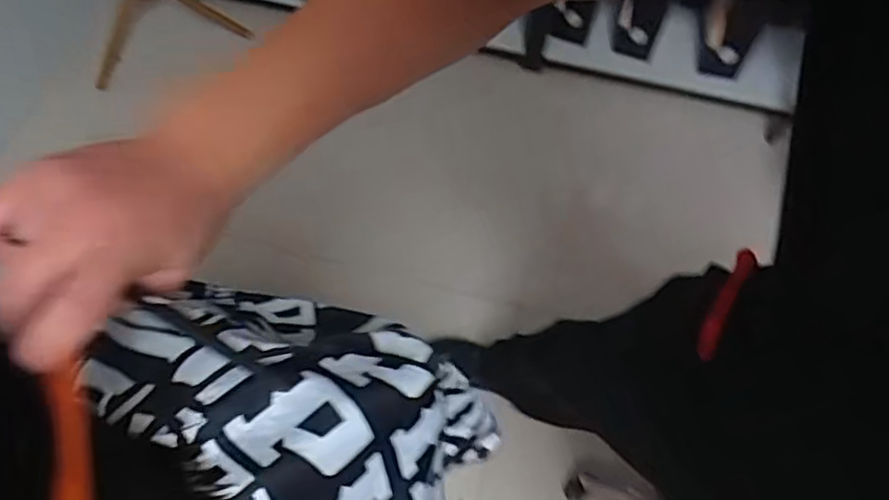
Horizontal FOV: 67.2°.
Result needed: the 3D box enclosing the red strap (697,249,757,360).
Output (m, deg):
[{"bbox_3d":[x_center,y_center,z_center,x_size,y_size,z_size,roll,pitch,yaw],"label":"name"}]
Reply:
[{"bbox_3d":[0.262,0.052,0.627,0.020,0.022,0.108,22,104,11],"label":"red strap"}]

